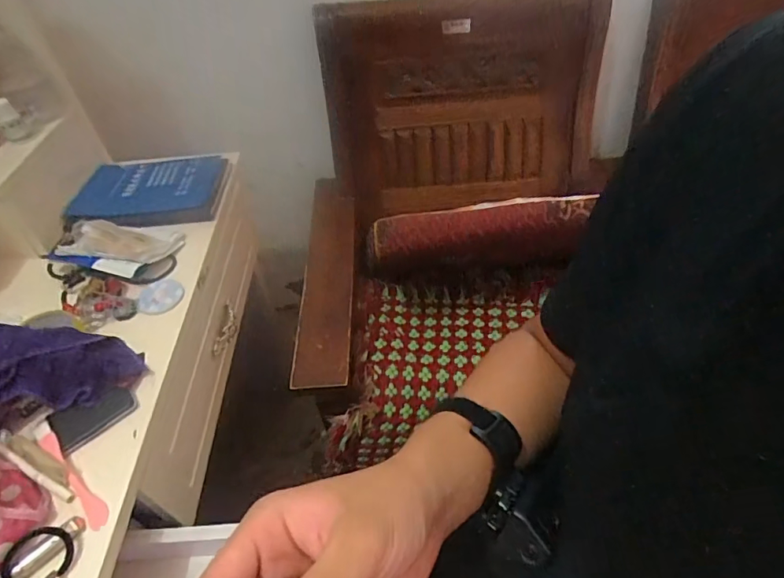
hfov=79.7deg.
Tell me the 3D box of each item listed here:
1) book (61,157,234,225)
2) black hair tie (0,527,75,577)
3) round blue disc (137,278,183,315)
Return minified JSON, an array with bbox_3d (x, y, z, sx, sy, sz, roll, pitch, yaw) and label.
[{"bbox_3d":[-0.404,-0.169,0.801,0.233,0.032,0.142,-4,59,-7],"label":"book"},{"bbox_3d":[-0.318,0.243,0.420,0.053,0.013,0.053,8,59,-13],"label":"black hair tie"},{"bbox_3d":[-0.321,0.008,0.653,0.060,0.007,0.065,-3,46,3],"label":"round blue disc"}]

